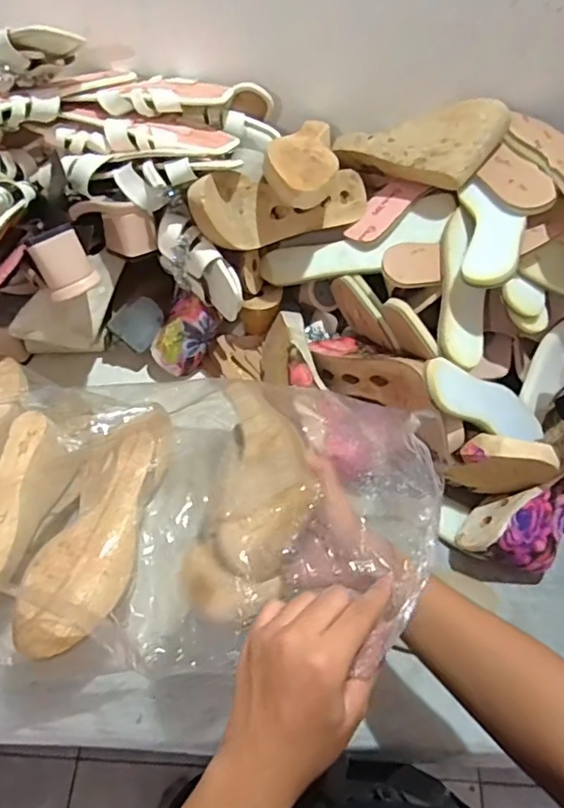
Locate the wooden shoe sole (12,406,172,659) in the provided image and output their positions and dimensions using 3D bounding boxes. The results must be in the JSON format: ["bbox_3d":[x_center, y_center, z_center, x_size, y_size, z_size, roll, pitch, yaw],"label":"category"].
[{"bbox_3d":[-0.156,0.099,0.499,0.070,0.042,0.227,11,58,3],"label":"wooden shoe sole"}]

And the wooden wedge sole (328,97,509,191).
[{"bbox_3d":[0.150,-0.294,0.669,0.212,0.047,0.090,8,97,33],"label":"wooden wedge sole"}]

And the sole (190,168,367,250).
[{"bbox_3d":[-0.003,-0.223,0.643,0.227,0.068,0.061,-15,59,-31],"label":"sole"}]

